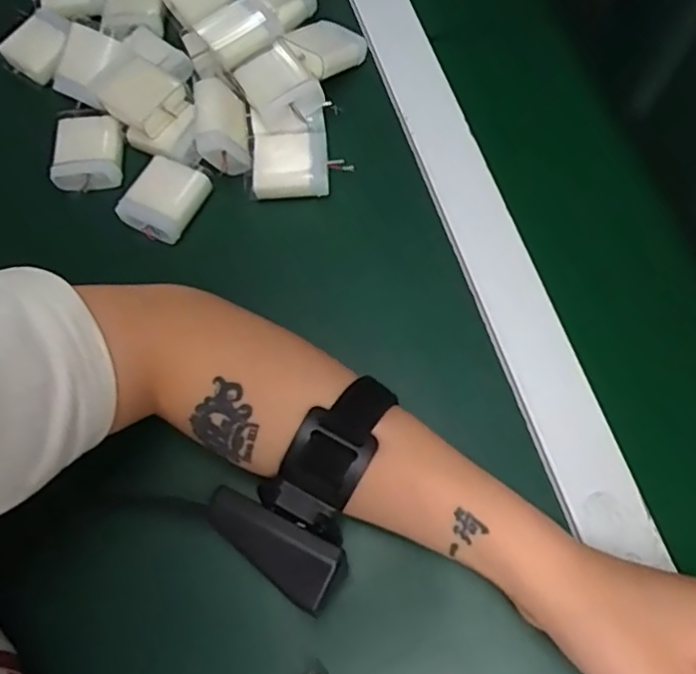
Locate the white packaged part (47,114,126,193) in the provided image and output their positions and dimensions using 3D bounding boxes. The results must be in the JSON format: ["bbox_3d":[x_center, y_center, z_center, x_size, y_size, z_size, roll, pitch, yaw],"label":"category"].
[{"bbox_3d":[-0.170,-0.122,0.405,0.041,0.017,0.046,-5,69,0],"label":"white packaged part"}]

